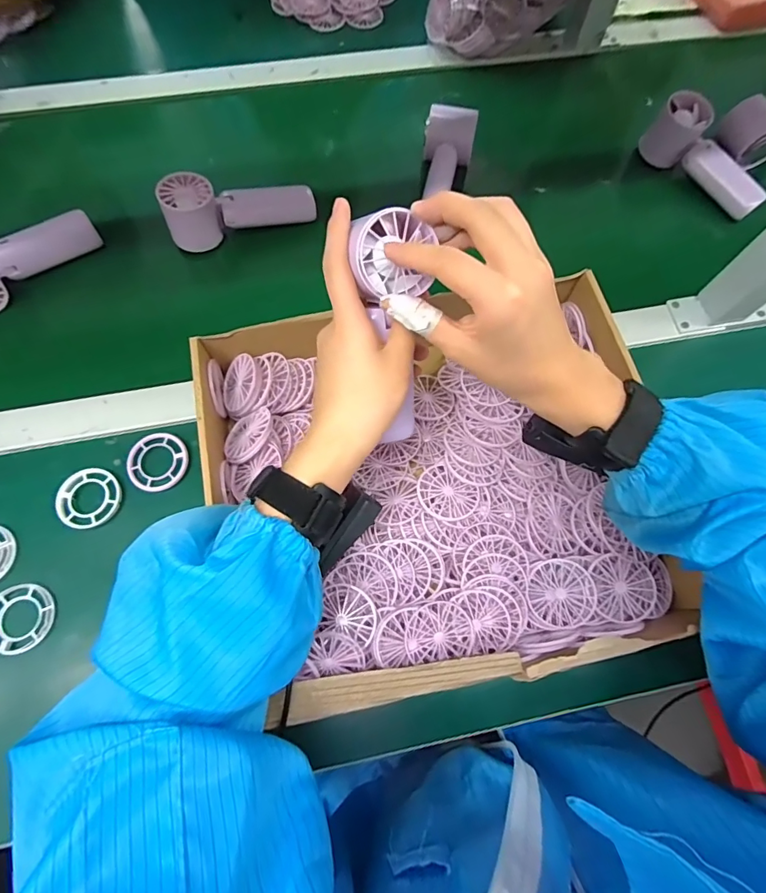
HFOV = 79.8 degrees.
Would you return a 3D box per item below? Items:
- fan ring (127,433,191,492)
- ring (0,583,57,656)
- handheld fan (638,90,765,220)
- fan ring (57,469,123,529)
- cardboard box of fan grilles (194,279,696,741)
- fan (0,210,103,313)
[{"bbox_3d":[-0.204,0.014,0.414,0.054,0.005,0.053,1,72,-2],"label":"fan ring"},{"bbox_3d":[-0.293,0.138,0.369,0.050,0.007,0.052,1,72,-2],"label":"ring"},{"bbox_3d":[0.375,-0.331,0.523,0.048,0.050,0.149,-39,77,-13],"label":"handheld fan"},{"bbox_3d":[-0.258,0.045,0.401,0.053,0.007,0.051,1,72,-2],"label":"fan ring"},{"bbox_3d":[0.040,0.009,0.377,0.370,0.083,0.336,-12,73,-6],"label":"cardboard box of fan grilles"},{"bbox_3d":[-0.372,-0.196,0.467,0.153,0.044,0.057,-33,76,-12],"label":"fan"}]

